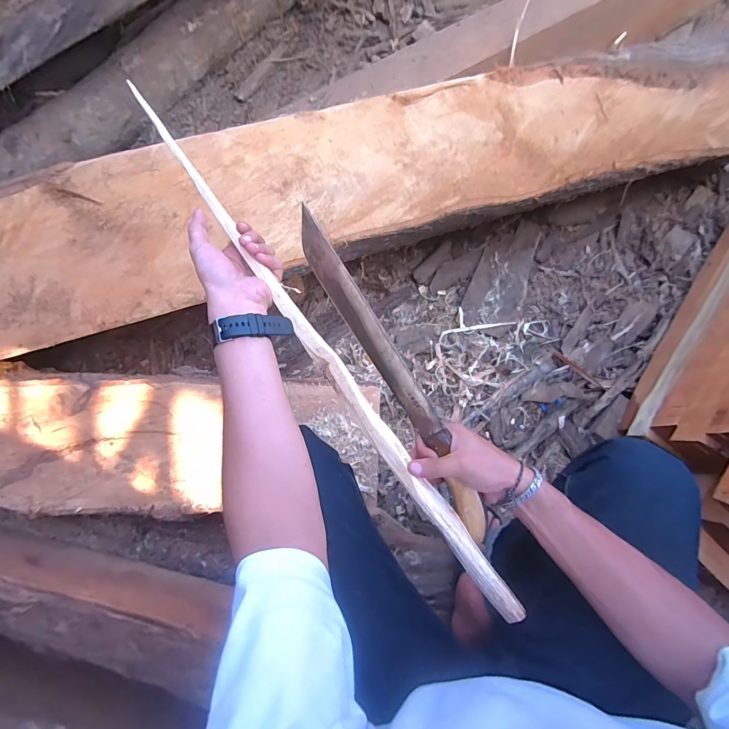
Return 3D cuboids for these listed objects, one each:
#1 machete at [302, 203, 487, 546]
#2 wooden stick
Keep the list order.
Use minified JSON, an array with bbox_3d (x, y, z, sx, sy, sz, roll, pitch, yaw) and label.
[{"bbox_3d":[0.032,0.007,0.438,0.031,0.036,0.416,-29,85,-9],"label":"machete"},{"bbox_3d":[-0.045,-0.011,0.410,0.032,0.018,0.686,-35,87,-11],"label":"wooden stick"}]

